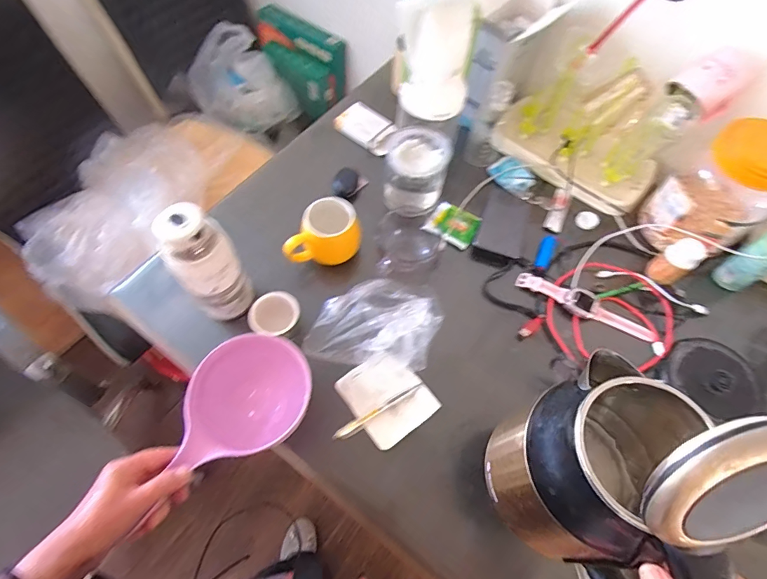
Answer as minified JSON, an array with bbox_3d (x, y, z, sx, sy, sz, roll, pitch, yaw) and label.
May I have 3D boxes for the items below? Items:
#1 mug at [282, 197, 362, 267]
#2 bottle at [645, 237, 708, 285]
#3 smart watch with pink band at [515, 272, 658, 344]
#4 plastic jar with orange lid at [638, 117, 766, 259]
[{"bbox_3d":[-0.105,-0.089,0.706,0.131,0.088,0.077,-22,66,-13],"label":"mug"},{"bbox_3d":[0.488,-0.048,0.692,0.049,0.081,0.049,-31,69,-17],"label":"bottle"},{"bbox_3d":[0.338,0.026,0.691,0.231,0.024,0.042,24,65,9],"label":"smart watch with pink band"},{"bbox_3d":[0.552,-0.157,0.672,0.132,0.209,0.155,-36,70,-18],"label":"plastic jar with orange lid"}]

